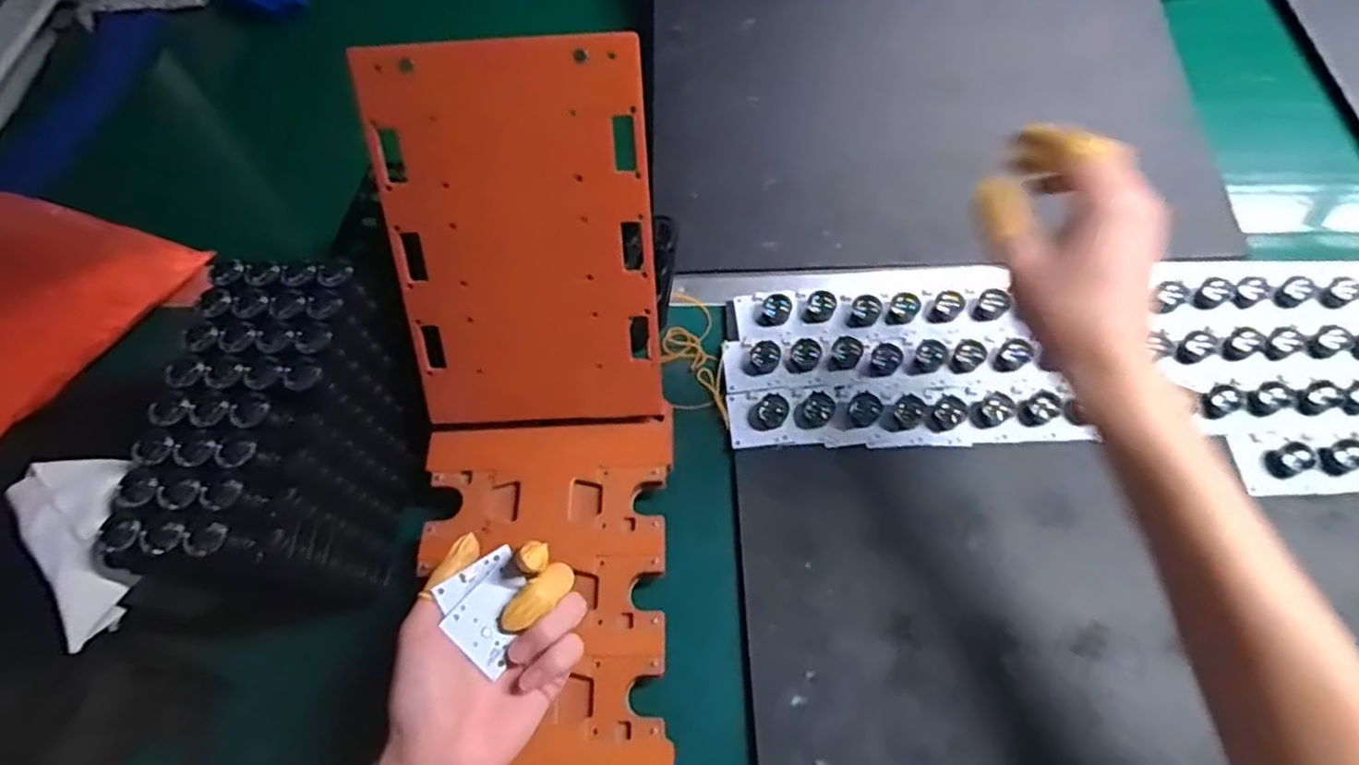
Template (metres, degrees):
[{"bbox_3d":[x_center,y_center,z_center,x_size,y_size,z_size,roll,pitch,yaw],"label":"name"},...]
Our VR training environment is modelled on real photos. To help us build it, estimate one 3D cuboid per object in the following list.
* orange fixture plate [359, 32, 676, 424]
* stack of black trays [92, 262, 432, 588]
[{"bbox_3d":[-0.095,-0.079,0.424,0.159,0.237,0.015,-4,28,-1],"label":"orange fixture plate"},{"bbox_3d":[-0.247,0.036,0.446,0.096,0.140,0.188,1,63,4],"label":"stack of black trays"}]

